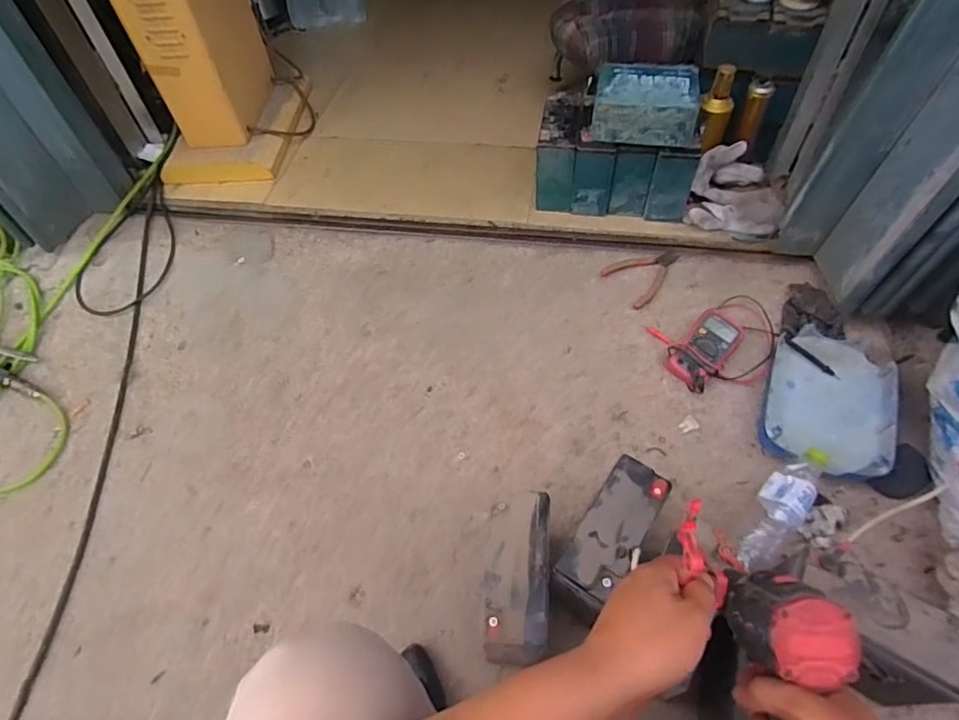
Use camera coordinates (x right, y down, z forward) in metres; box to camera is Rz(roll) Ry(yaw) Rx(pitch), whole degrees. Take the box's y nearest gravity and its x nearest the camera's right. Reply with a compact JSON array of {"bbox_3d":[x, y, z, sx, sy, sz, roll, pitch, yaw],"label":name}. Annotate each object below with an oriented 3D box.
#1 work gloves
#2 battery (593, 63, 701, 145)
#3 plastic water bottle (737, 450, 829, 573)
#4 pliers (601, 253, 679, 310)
[{"bbox_3d":[0.518,-0.335,1.079,0.182,0.077,0.197,17,63,14],"label":"work gloves"},{"bbox_3d":[0.304,-0.476,0.981,0.180,0.066,0.152,8,53,10],"label":"battery"},{"bbox_3d":[0.432,0.215,0.766,0.066,0.071,0.211,35,62,26],"label":"plastic water bottle"},{"bbox_3d":[0.320,-0.169,1.023,0.141,0.014,0.109,-28,56,-17],"label":"pliers"}]

